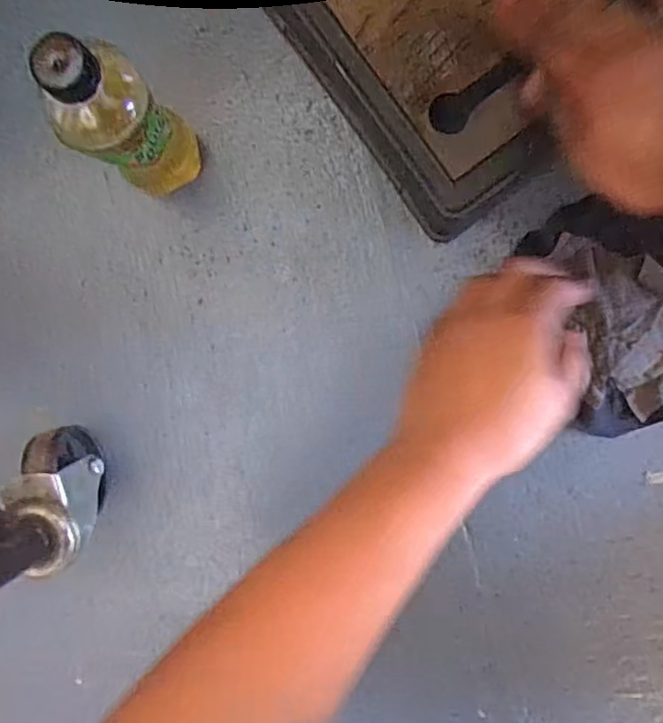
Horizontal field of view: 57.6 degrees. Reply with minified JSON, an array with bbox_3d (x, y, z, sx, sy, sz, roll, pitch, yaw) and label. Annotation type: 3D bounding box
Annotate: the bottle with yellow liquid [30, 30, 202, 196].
[{"bbox_3d":[-0.119,-0.139,0.370,0.049,0.170,0.054,39,95,0],"label":"bottle with yellow liquid"}]

